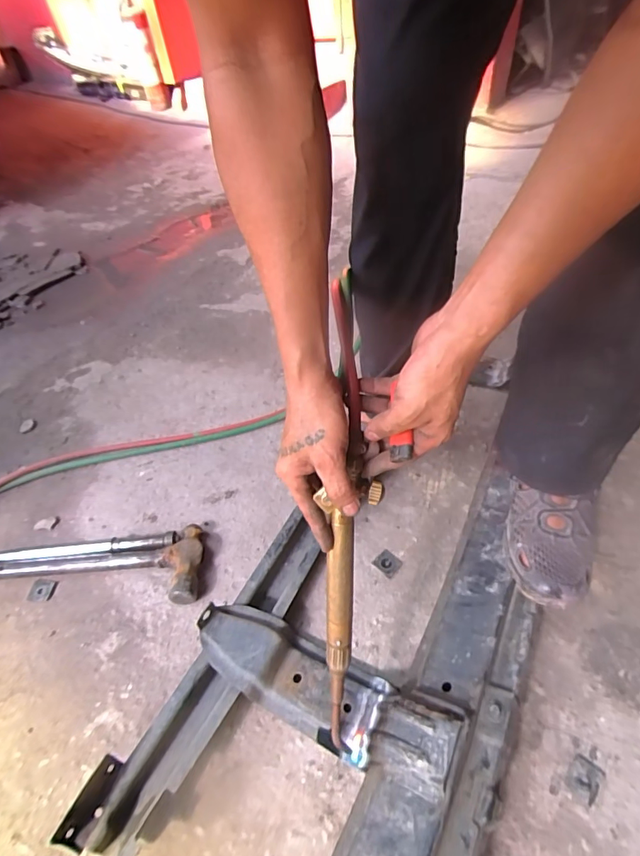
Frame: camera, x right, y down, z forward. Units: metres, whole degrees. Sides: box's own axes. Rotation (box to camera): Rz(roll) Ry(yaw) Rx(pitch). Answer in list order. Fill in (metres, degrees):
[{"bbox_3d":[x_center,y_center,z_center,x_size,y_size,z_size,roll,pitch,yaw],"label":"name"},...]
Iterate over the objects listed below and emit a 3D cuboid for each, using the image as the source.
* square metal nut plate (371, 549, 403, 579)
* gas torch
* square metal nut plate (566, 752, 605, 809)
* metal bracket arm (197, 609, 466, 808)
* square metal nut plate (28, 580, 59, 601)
[{"bbox_3d":[0.103,0.206,0.674,0.036,0.005,0.035,33,60,31],"label":"square metal nut plate"},{"bbox_3d":[0.021,0.175,0.432,0.051,0.332,0.040,6,10,12],"label":"gas torch"},{"bbox_3d":[0.292,0.386,0.486,0.030,0.004,0.041,28,57,28],"label":"square metal nut plate"},{"bbox_3d":[-0.004,0.307,0.530,0.325,0.091,0.096,19,53,22],"label":"metal bracket arm"},{"bbox_3d":[-0.425,0.249,0.678,0.035,0.009,0.029,-1,48,6],"label":"square metal nut plate"}]

